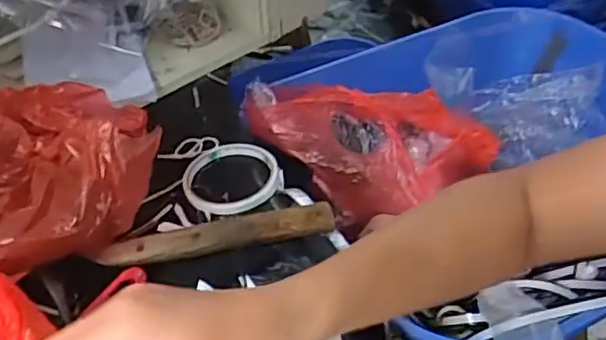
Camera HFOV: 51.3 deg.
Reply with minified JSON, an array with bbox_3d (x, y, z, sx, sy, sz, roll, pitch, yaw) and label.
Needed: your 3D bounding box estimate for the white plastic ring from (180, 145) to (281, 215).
[{"bbox_3d":[-0.067,0.007,0.577,0.086,0.015,0.082,-1,40,1],"label":"white plastic ring"}]

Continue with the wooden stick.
[{"bbox_3d":[-0.067,0.051,0.506,0.188,0.008,0.024,-8,69,-11],"label":"wooden stick"}]

